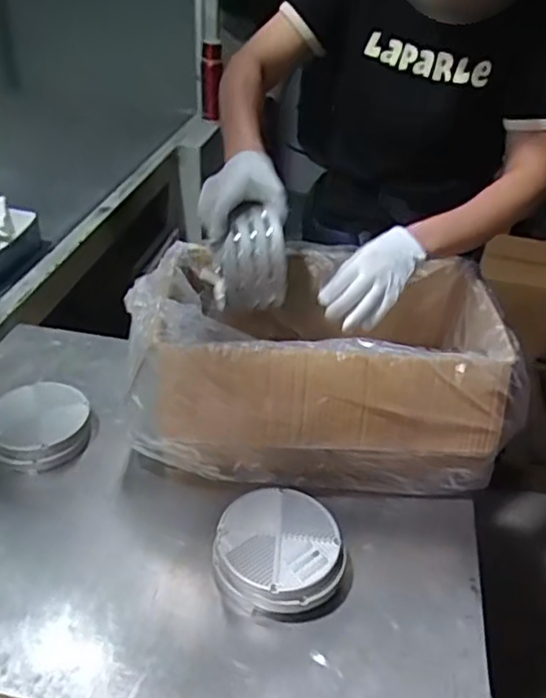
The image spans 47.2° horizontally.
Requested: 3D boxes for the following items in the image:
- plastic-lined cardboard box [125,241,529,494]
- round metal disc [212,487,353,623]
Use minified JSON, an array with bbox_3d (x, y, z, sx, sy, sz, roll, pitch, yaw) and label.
[{"bbox_3d":[0.063,0.014,0.891,0.492,0.219,0.286,2,34,-3],"label":"plastic-lined cardboard box"},{"bbox_3d":[0.012,0.234,0.725,0.151,0.059,0.136,7,36,9],"label":"round metal disc"}]

